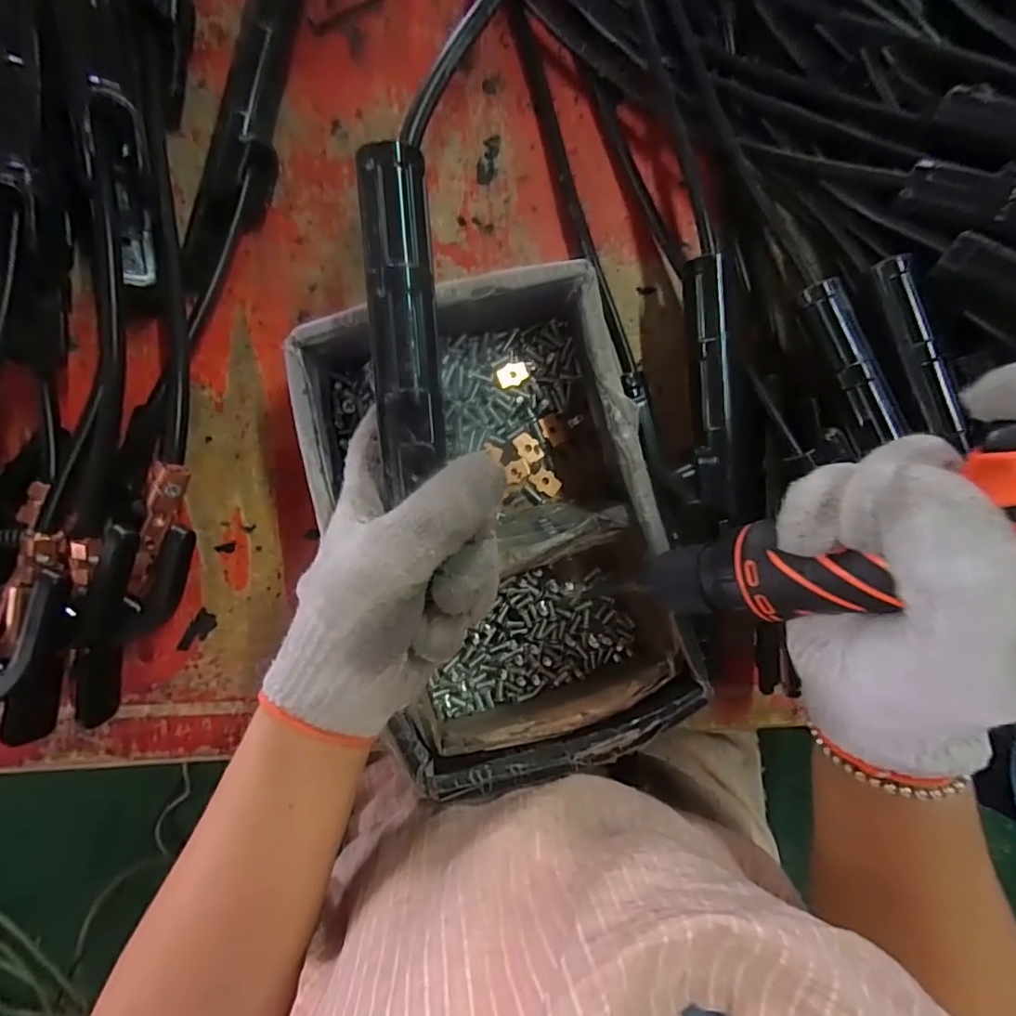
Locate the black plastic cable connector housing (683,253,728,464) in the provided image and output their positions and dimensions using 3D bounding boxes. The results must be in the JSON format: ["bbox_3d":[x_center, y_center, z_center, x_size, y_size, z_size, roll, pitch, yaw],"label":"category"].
[{"bbox_3d":[0.119,-0.089,0.331,0.017,0.018,0.119,-2,87,-9],"label":"black plastic cable connector housing"}]

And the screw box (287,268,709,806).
[{"bbox_3d":[-0.004,0.010,0.312,0.171,0.061,0.254,-15,91,-9],"label":"screw box"}]

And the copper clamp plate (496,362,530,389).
[{"bbox_3d":[0.003,-0.081,0.337,0.020,0.004,0.013,-22,92,-9],"label":"copper clamp plate"}]

